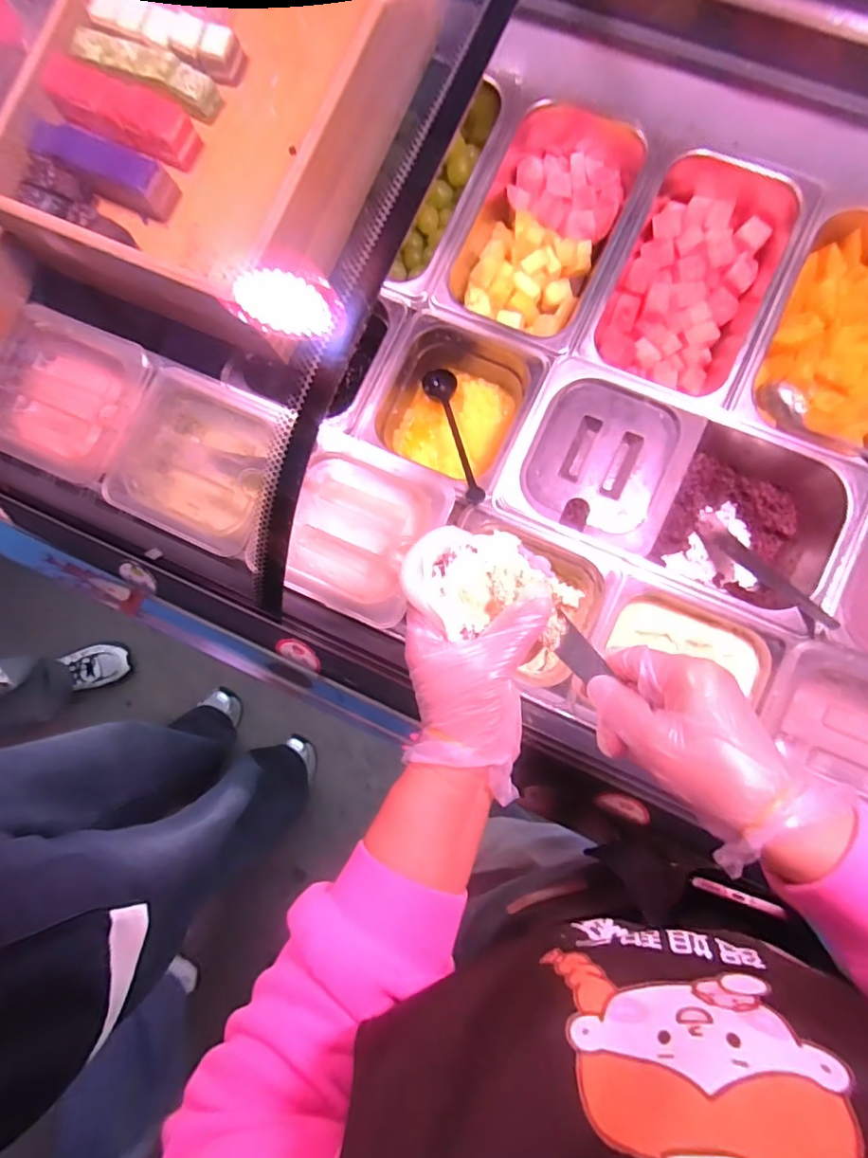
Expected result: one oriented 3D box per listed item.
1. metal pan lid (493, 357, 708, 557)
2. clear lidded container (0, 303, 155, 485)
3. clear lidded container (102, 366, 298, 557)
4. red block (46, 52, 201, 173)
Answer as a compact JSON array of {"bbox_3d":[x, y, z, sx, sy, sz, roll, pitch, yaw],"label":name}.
[{"bbox_3d":[0.166,-0.121,0.559,0.160,0.021,0.161,26,85,6],"label":"metal pan lid"},{"bbox_3d":[-0.409,-0.201,0.626,0.166,0.054,0.159,24,85,5],"label":"clear lidded container"},{"bbox_3d":[-0.252,-0.125,0.622,0.170,0.061,0.166,22,85,5],"label":"clear lidded container"},{"bbox_3d":[-0.304,-0.445,0.536,0.153,0.033,0.048,24,85,5],"label":"red block"}]

